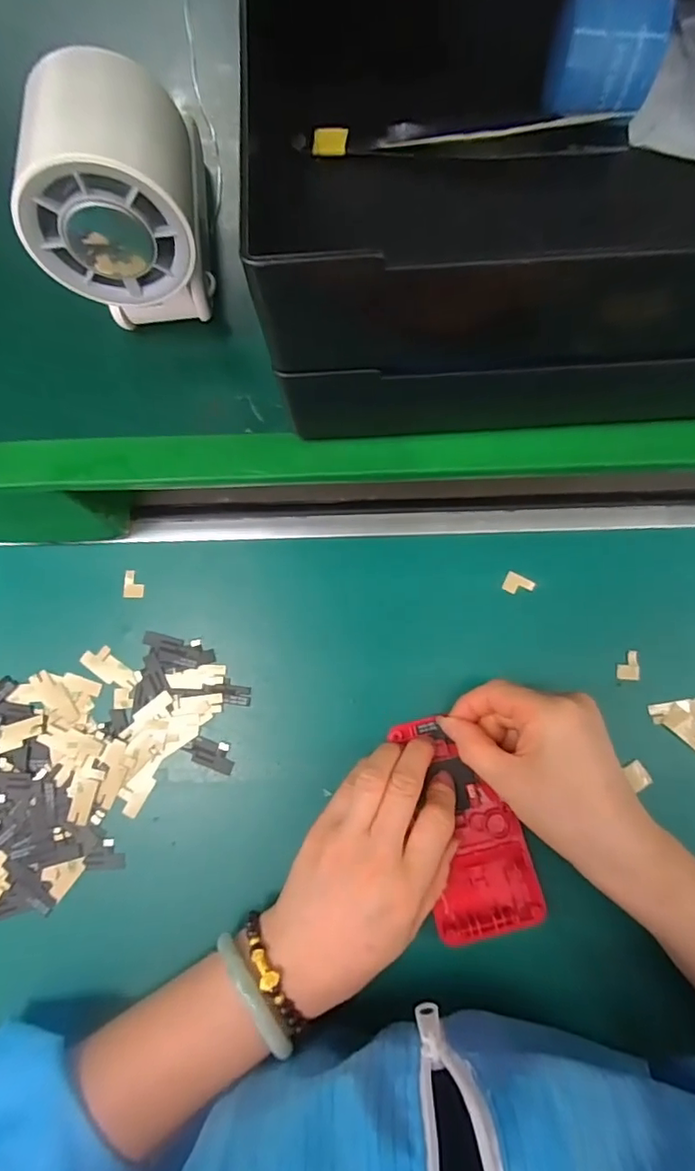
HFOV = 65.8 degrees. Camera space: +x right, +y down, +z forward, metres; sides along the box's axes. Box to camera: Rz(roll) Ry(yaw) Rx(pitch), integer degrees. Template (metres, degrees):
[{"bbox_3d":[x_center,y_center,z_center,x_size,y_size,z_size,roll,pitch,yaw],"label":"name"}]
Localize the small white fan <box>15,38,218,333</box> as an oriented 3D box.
[{"bbox_3d":[-0.087,-0.149,0.222,0.066,0.090,0.050,-4,79,0],"label":"small white fan"}]

